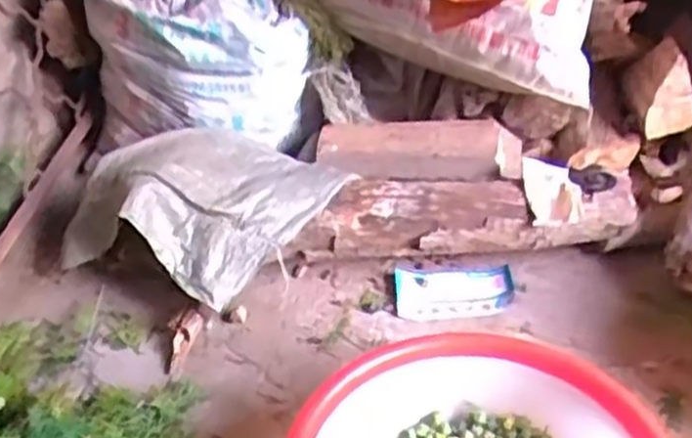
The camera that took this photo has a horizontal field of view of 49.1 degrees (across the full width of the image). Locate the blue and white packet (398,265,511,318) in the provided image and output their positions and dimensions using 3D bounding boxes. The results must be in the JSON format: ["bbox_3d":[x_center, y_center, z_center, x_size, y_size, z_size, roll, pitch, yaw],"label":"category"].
[{"bbox_3d":[0.154,0.099,1.083,0.162,0.022,0.085,-1,36,8],"label":"blue and white packet"}]

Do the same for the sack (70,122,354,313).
[{"bbox_3d":[-0.204,-0.034,1.076,0.344,0.143,0.259,15,41,29],"label":"sack"}]

